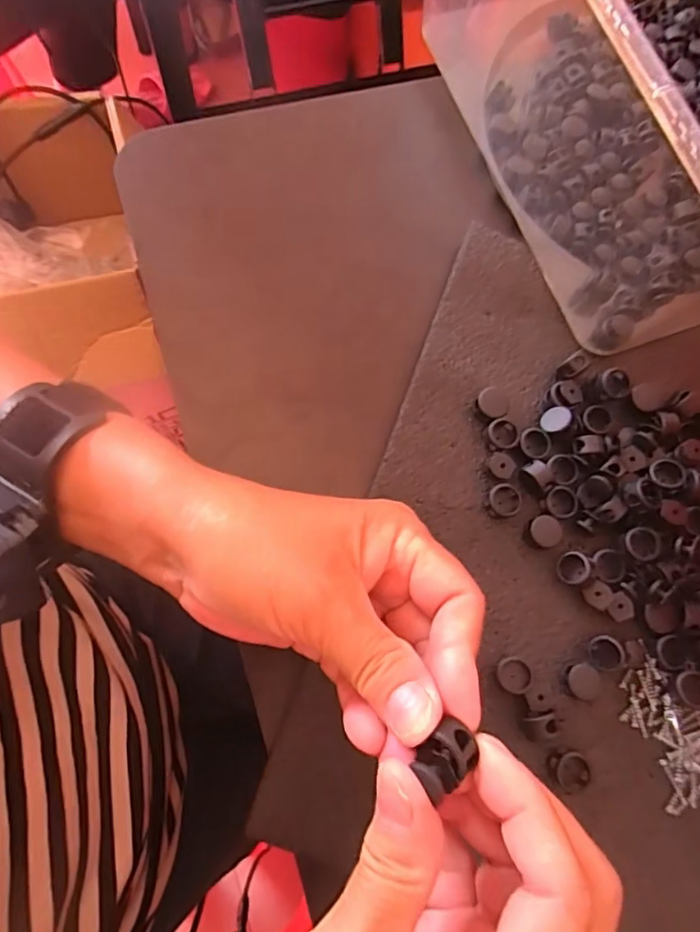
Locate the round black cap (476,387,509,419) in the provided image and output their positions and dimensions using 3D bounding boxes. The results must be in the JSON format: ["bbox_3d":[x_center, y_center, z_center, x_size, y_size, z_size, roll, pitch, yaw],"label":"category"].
[{"bbox_3d":[0.076,-0.032,0.297,0.016,0.011,0.016,1,75,-4],"label":"round black cap"}]

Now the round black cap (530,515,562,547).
[{"bbox_3d":[0.099,0.034,0.284,0.015,0.009,0.016,1,75,-4],"label":"round black cap"}]

